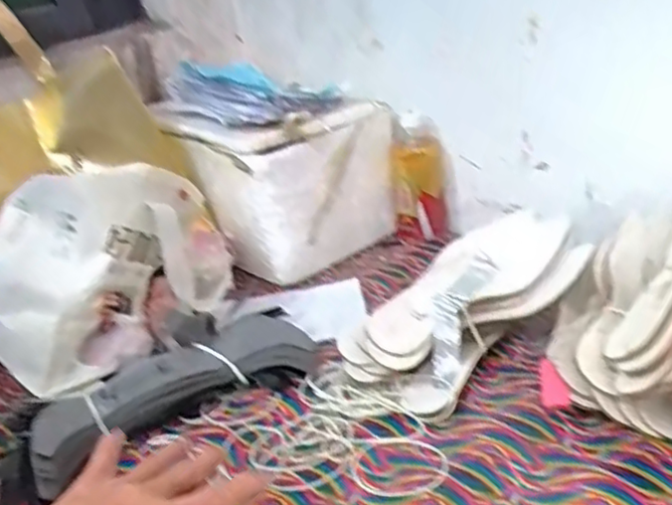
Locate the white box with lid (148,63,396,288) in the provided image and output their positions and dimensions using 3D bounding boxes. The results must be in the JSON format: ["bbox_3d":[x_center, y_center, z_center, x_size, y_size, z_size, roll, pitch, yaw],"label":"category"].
[{"bbox_3d":[-0.086,-0.139,1.013,0.254,0.238,0.298,-21,28,-26],"label":"white box with lid"}]

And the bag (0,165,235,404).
[{"bbox_3d":[-0.261,0.010,0.766,0.271,0.203,0.186,-15,26,-15],"label":"bag"}]

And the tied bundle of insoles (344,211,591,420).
[{"bbox_3d":[0.145,0.052,0.714,0.287,0.078,0.137,-36,35,-25],"label":"tied bundle of insoles"}]

